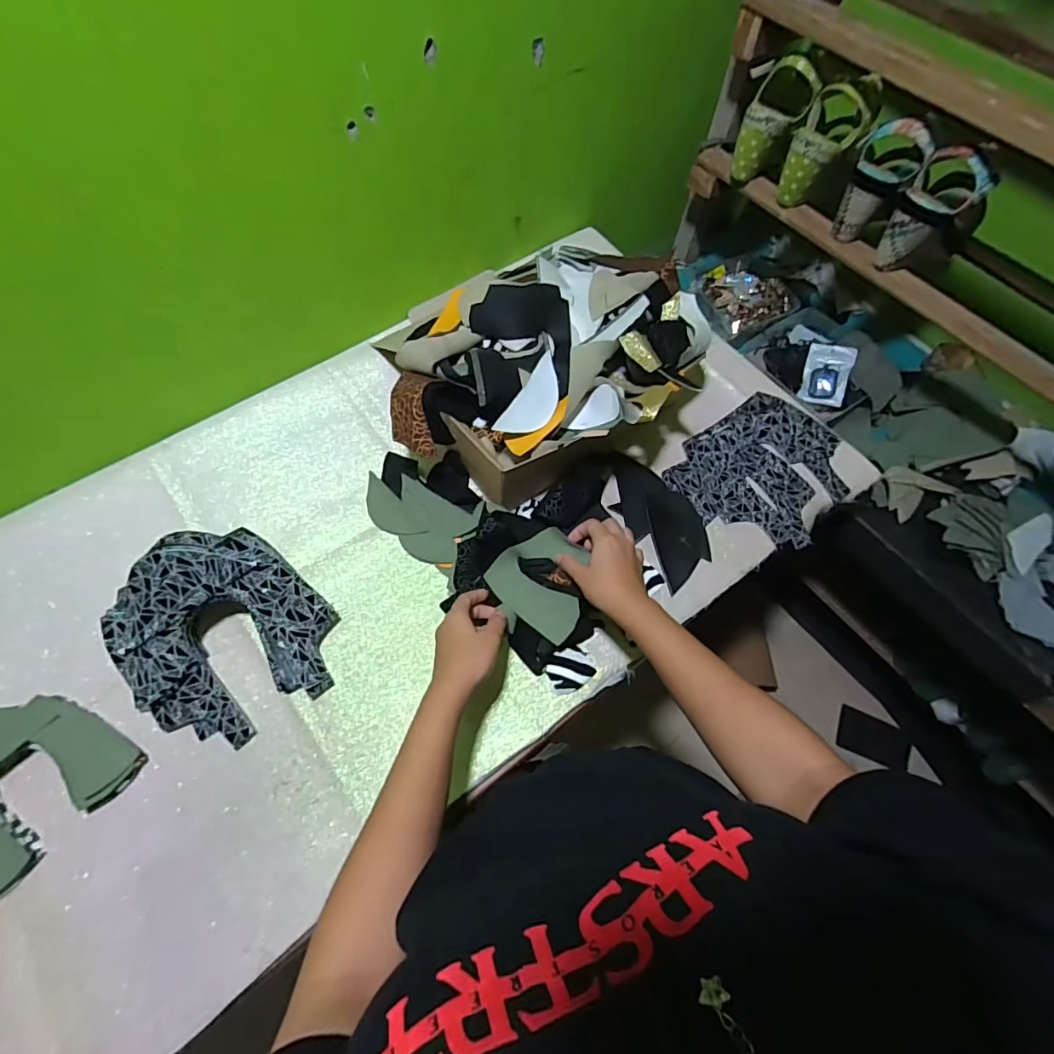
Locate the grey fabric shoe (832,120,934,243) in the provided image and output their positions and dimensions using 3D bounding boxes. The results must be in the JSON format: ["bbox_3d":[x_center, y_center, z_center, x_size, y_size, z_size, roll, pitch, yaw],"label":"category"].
[{"bbox_3d":[0.455,-0.449,0.669,0.077,0.139,0.069,33,68,12],"label":"grey fabric shoe"}]

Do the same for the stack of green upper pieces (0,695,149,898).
[{"bbox_3d":[-0.495,0.246,0.500,0.147,0.035,0.166,41,70,15],"label":"stack of green upper pieces"}]

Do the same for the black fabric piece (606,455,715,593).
[{"bbox_3d":[0.173,-0.023,0.673,0.093,0.015,0.193,-27,69,-15],"label":"black fabric piece"}]

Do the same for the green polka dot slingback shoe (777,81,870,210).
[{"bbox_3d":[0.406,-0.521,0.707,0.079,0.131,0.063,28,66,10],"label":"green polka dot slingback shoe"}]

